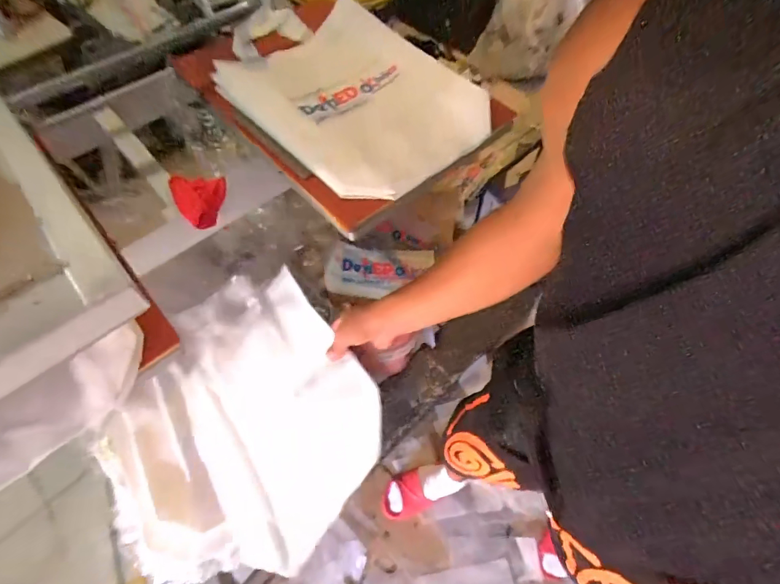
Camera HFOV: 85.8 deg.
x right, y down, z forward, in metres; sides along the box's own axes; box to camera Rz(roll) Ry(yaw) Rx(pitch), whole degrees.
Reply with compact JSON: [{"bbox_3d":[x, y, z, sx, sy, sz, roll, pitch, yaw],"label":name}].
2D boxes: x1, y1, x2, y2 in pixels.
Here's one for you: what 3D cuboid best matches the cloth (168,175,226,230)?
[{"bbox_3d":[-0.348,-0.167,0.774,0.094,0.017,0.097,-8,86,-33],"label":"cloth"}]

